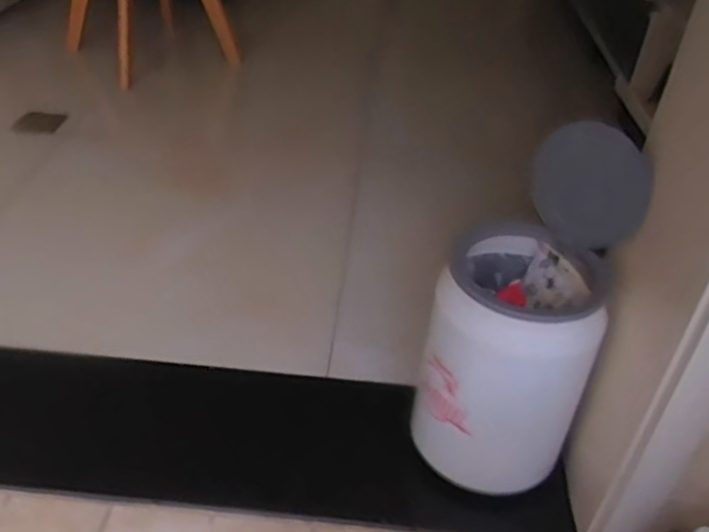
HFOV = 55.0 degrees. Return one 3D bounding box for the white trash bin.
[{"bbox_3d":[0.229,0.068,0.941,0.218,0.465,0.229,14,37,12],"label":"white trash bin"}]

